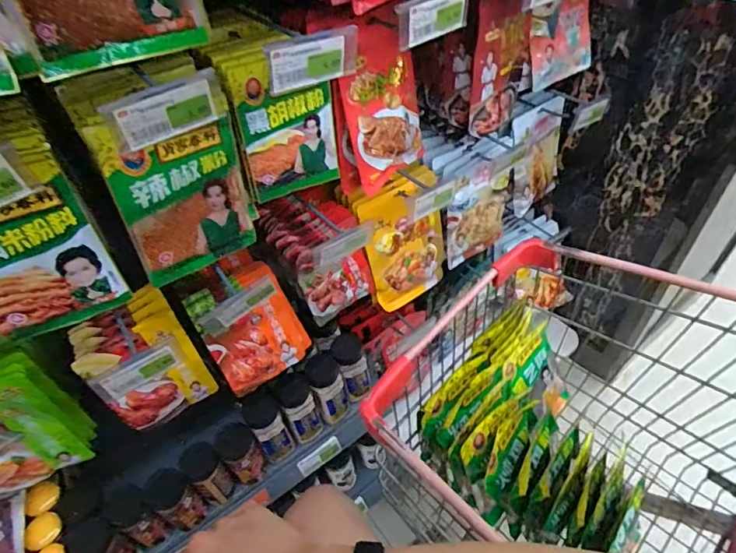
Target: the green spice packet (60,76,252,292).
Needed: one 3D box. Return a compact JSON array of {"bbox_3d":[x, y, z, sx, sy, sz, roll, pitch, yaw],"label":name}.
[{"bbox_3d":[-0.211,-0.108,0.504,0.147,0.236,0.025,-36,53,-25],"label":"green spice packet"}]

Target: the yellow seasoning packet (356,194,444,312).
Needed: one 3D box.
[{"bbox_3d":[0.070,-0.052,0.810,0.158,0.220,0.013,-30,36,-18],"label":"yellow seasoning packet"}]

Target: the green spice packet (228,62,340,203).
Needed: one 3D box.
[{"bbox_3d":[-0.096,-0.186,0.578,0.131,0.177,0.016,-27,50,-19],"label":"green spice packet"}]

